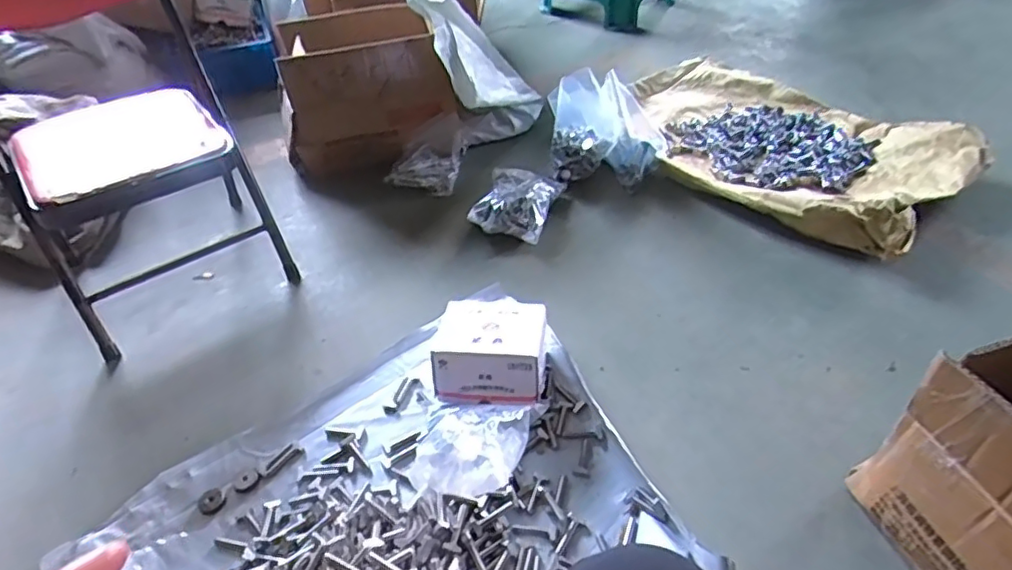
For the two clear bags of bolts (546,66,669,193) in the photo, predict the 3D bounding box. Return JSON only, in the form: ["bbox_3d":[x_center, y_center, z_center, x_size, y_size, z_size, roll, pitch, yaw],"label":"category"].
[{"bbox_3d":[0.198,-0.306,1.201,0.232,0.167,0.122,10,46,13],"label":"two clear bags of bolts"}]

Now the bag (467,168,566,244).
[{"bbox_3d":[0.019,-0.166,1.176,0.151,0.068,0.204,12,46,14],"label":"bag"}]

